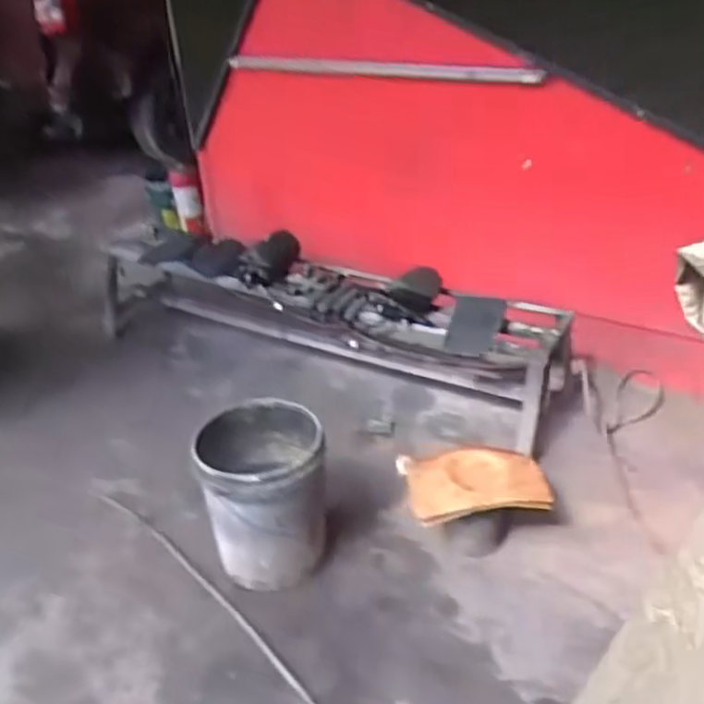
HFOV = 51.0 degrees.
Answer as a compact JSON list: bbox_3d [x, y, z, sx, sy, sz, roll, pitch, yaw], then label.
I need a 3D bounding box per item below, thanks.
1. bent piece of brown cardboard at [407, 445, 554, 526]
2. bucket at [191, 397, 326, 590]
[{"bbox_3d":[0.308,0.321,1.791,0.339,0.059,0.185,-1,54,-8],"label":"bent piece of brown cardboard"},{"bbox_3d":[-0.217,0.321,1.768,0.285,0.315,0.364,-9,32,0],"label":"bucket"}]

